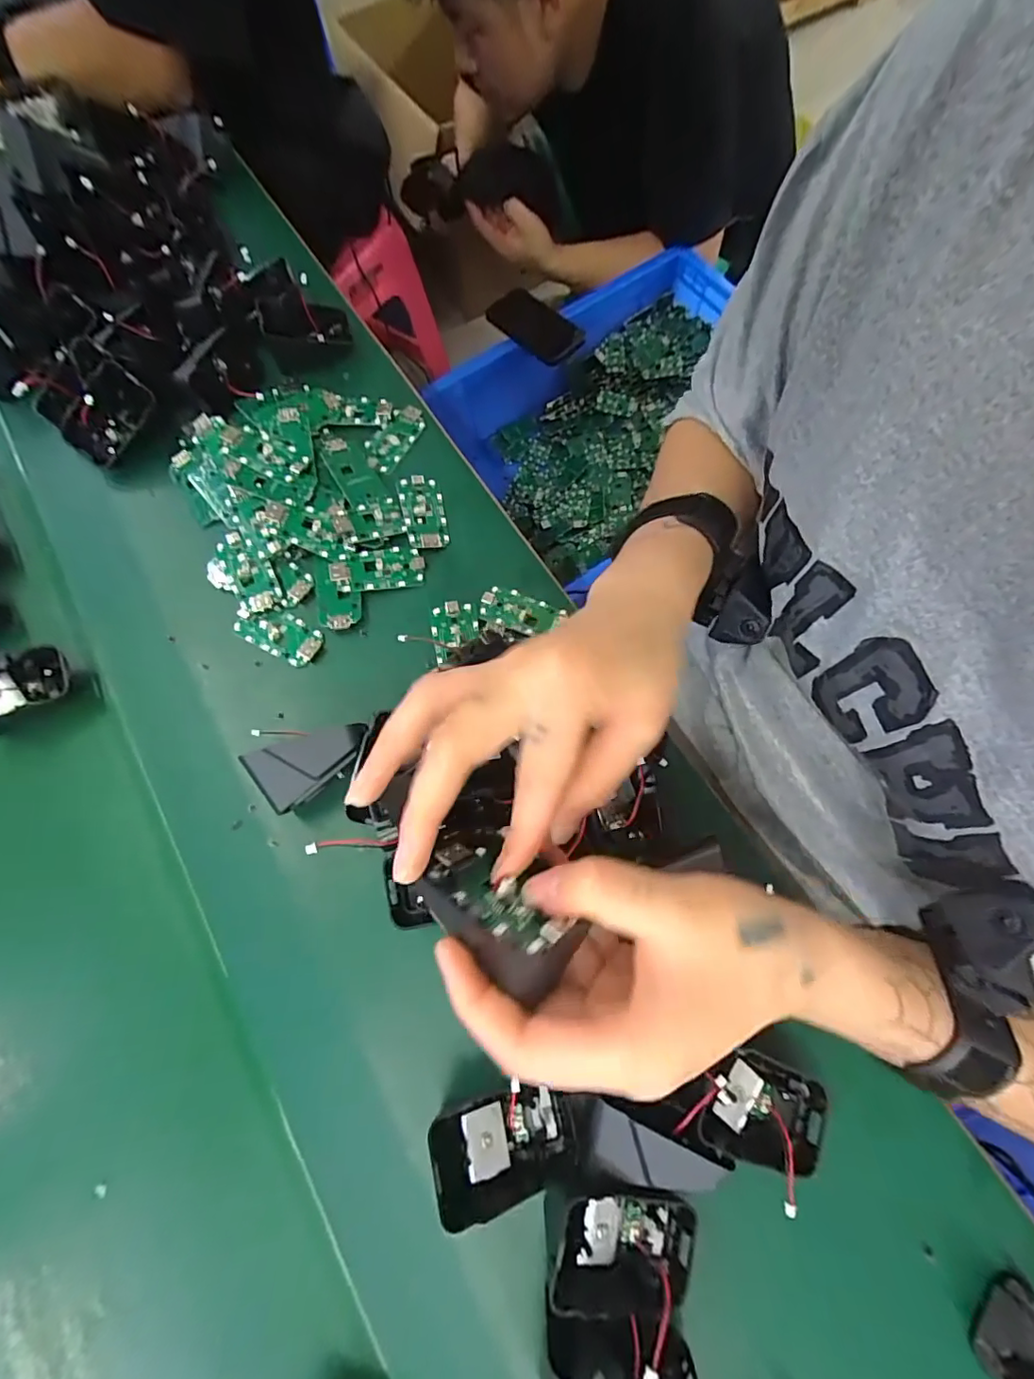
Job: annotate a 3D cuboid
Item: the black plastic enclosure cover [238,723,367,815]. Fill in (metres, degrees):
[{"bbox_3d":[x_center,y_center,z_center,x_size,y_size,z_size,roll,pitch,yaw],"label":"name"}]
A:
[{"bbox_3d":[-0.118,0.043,0.308,0.065,0.014,0.037,-21,95,-14],"label":"black plastic enclosure cover"}]

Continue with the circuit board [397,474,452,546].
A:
[{"bbox_3d":[-0.069,-0.133,0.394,0.031,0.006,0.065,-8,69,-19],"label":"circuit board"}]

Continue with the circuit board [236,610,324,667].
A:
[{"bbox_3d":[-0.163,-0.039,0.364,0.060,0.004,0.030,26,75,10],"label":"circuit board"}]

